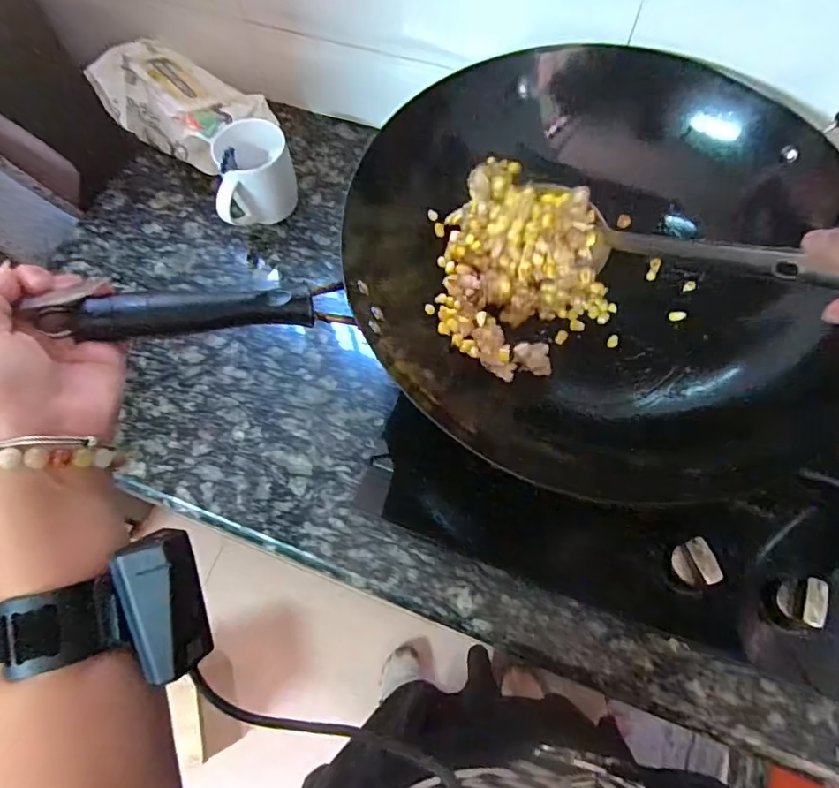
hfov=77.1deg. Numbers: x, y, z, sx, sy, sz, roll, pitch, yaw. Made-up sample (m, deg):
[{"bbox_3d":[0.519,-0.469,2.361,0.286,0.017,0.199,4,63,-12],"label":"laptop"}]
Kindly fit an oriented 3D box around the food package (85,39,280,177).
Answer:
[{"bbox_3d":[-0.320,-0.390,0.703,0.245,0.076,0.127,34,73,14],"label":"food package"}]

